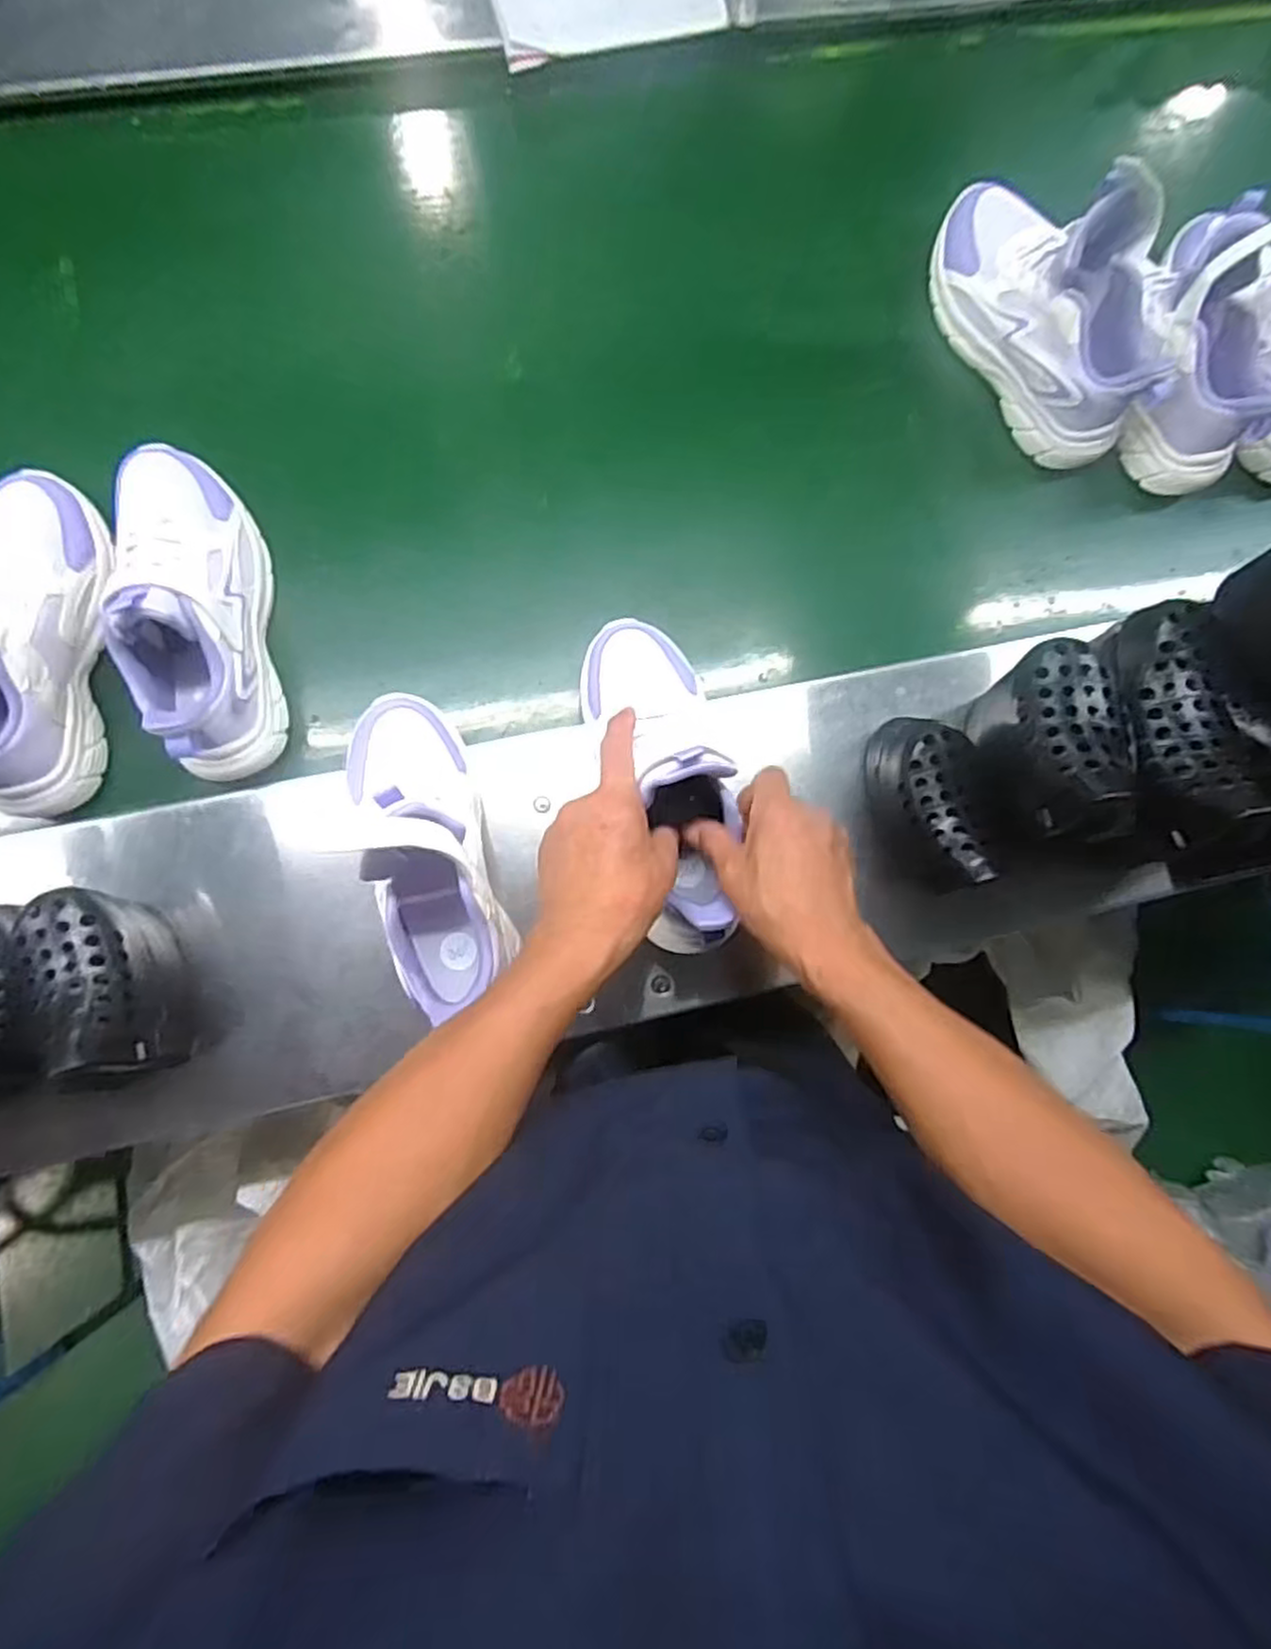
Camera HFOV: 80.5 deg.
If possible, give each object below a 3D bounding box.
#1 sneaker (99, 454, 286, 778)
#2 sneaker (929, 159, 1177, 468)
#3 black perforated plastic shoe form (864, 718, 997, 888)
[{"bbox_3d":[-0.320,-0.156,0.540,0.082,0.131,0.242,-9,89,-6],"label":"sneaker"},{"bbox_3d":[0.344,-0.425,0.613,0.089,0.143,0.231,-34,92,-5],"label":"sneaker"},{"bbox_3d":[0.214,-0.017,0.556,0.061,0.105,0.125,-1,89,-6],"label":"black perforated plastic shoe form"}]

